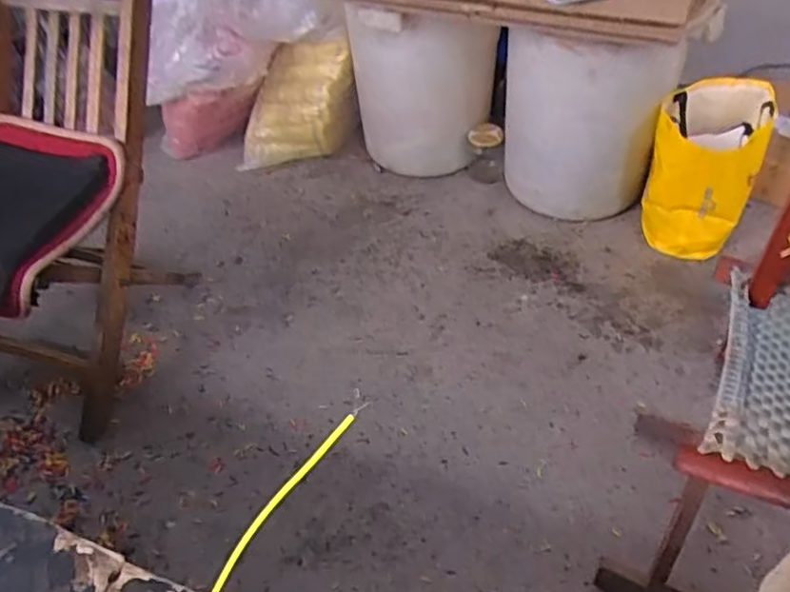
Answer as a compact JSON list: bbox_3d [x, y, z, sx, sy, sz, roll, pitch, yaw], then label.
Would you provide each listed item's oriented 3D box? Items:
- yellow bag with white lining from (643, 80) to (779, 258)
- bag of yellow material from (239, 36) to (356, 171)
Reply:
[{"bbox_3d":[0.637,-0.266,1.319,0.198,0.312,0.227,19,53,22],"label":"yellow bag with white lining"},{"bbox_3d":[-0.256,-0.494,1.638,0.314,0.310,0.138,-5,48,2],"label":"bag of yellow material"}]

